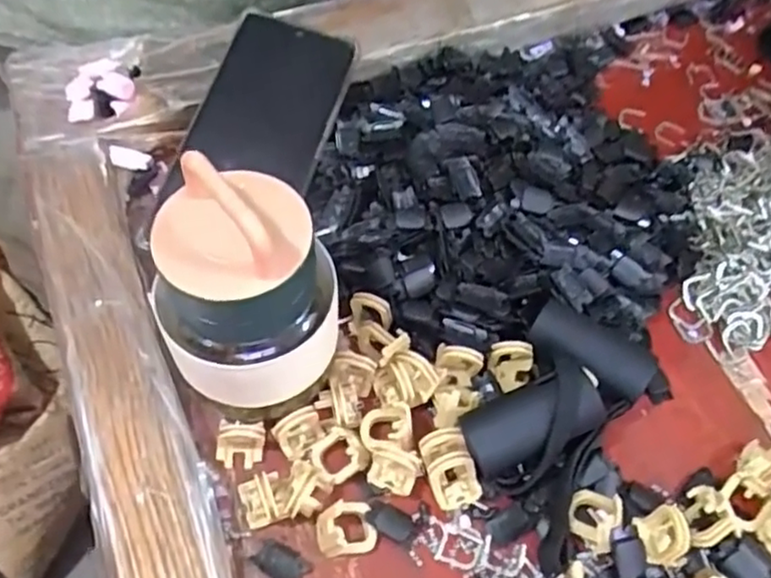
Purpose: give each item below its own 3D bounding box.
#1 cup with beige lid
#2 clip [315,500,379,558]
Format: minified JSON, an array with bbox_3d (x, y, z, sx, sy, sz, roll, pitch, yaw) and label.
[{"bbox_3d":[-0.059,0.002,0.277,0.070,0.110,0.064,-26,62,-17],"label":"cup with beige lid"},{"bbox_3d":[-0.018,0.105,0.296,0.025,0.015,0.021,-14,59,-10],"label":"clip"}]

